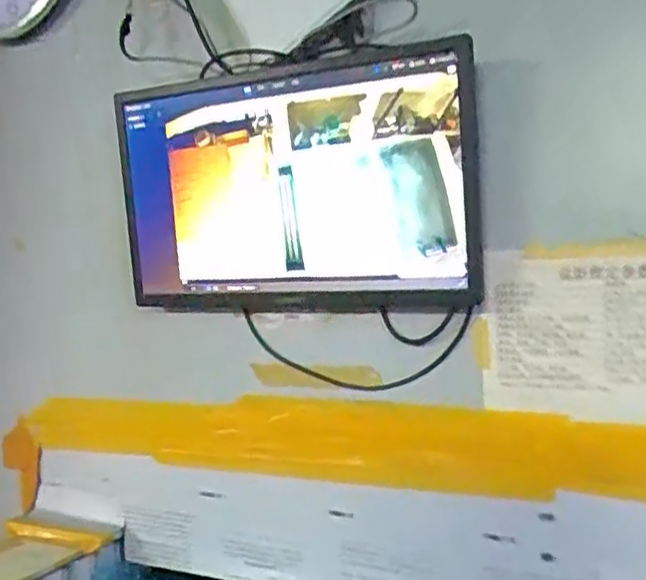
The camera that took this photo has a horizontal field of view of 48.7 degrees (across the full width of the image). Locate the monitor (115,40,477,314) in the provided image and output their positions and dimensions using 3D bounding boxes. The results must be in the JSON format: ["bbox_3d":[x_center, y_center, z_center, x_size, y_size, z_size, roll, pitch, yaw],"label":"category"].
[{"bbox_3d":[-0.054,-0.126,0.928,0.516,0.314,0.063,-2,12,19],"label":"monitor"}]

